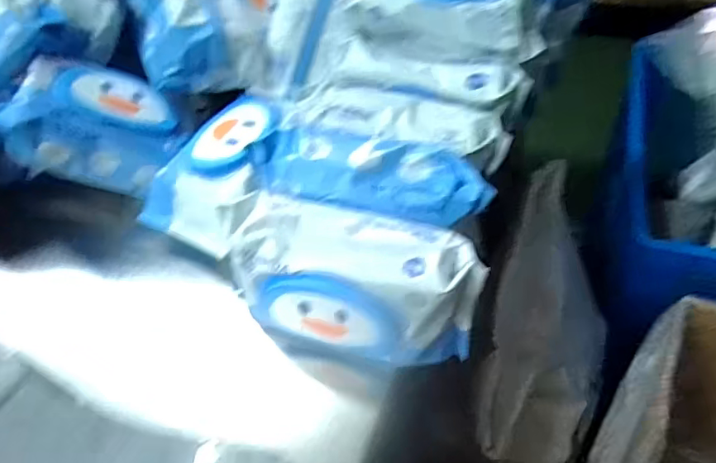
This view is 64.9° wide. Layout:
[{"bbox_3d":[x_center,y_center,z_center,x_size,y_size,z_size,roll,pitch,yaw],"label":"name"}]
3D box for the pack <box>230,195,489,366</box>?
[{"bbox_3d":[-0.006,0.038,0.444,0.194,0.098,0.081,10,51,14],"label":"pack"}]

